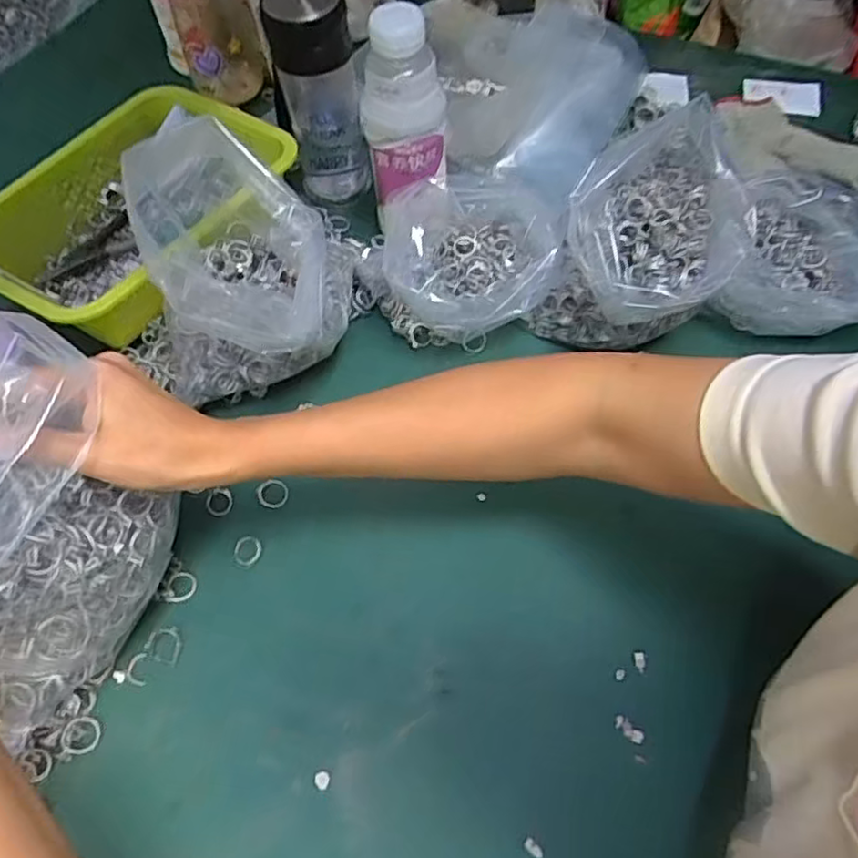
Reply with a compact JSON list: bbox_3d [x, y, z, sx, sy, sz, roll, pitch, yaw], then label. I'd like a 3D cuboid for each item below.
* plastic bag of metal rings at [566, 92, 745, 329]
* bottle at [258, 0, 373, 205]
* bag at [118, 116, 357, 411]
[{"bbox_3d":[0.180,-0.158,0.489,0.150,0.071,0.124,-38,66,-18],"label":"plastic bag of metal rings"},{"bbox_3d":[-0.094,-0.290,0.587,0.071,0.191,0.057,-12,60,-5],"label":"bottle"},{"bbox_3d":[-0.137,-0.122,0.470,0.137,0.136,0.140,4,60,4],"label":"bag"}]

